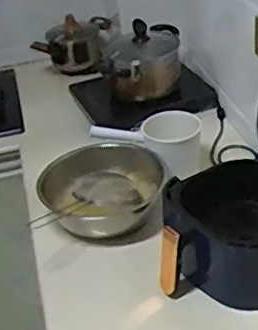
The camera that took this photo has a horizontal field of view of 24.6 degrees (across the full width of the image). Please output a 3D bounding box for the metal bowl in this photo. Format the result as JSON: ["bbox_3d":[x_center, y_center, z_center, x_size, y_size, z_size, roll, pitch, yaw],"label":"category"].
[{"bbox_3d":[-0.051,0.054,1.330,0.277,0.098,0.277,-5,33,4],"label":"metal bowl"}]

